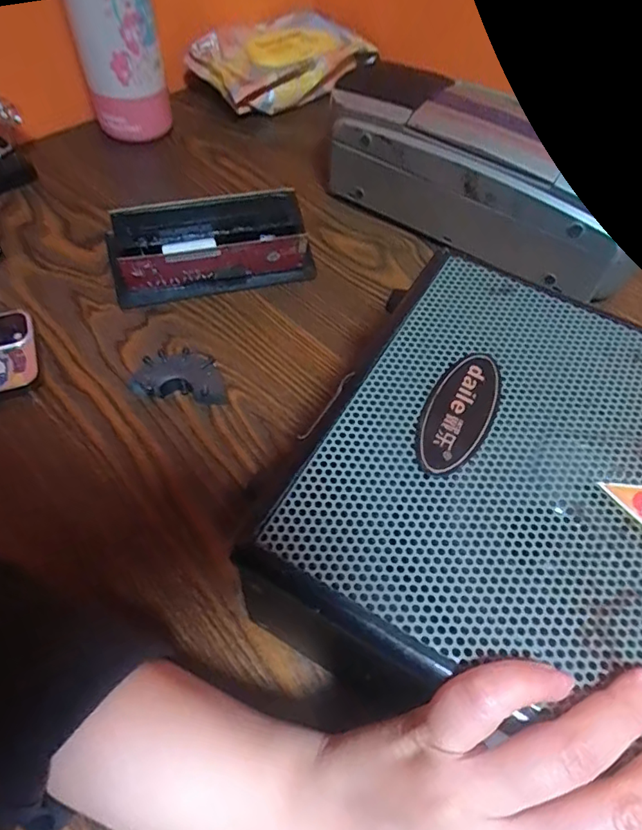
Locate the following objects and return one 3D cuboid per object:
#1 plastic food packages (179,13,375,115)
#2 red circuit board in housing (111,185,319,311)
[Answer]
[{"bbox_3d":[-0.032,-0.357,0.518,0.185,0.057,0.078,-30,62,-22],"label":"plastic food packages"},{"bbox_3d":[-0.082,-0.124,0.390,0.149,0.073,0.049,-15,58,-13],"label":"red circuit board in housing"}]

